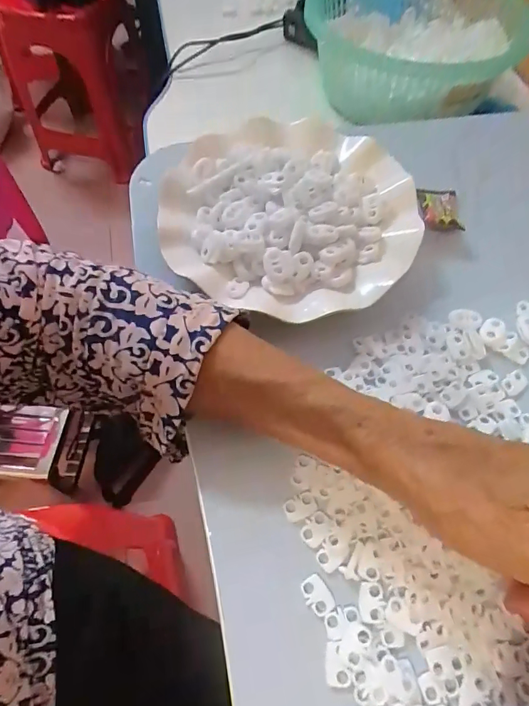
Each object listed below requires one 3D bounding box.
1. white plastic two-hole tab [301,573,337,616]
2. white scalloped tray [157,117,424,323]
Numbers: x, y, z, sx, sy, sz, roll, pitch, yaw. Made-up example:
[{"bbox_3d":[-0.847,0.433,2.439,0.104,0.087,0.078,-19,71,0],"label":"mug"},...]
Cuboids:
[{"bbox_3d":[0.027,0.123,0.222,0.012,0.004,0.018,-28,63,-15],"label":"white plastic two-hole tab"},{"bbox_3d":[0.020,-0.100,0.319,0.181,0.037,0.171,-16,60,-9],"label":"white scalloped tray"}]

